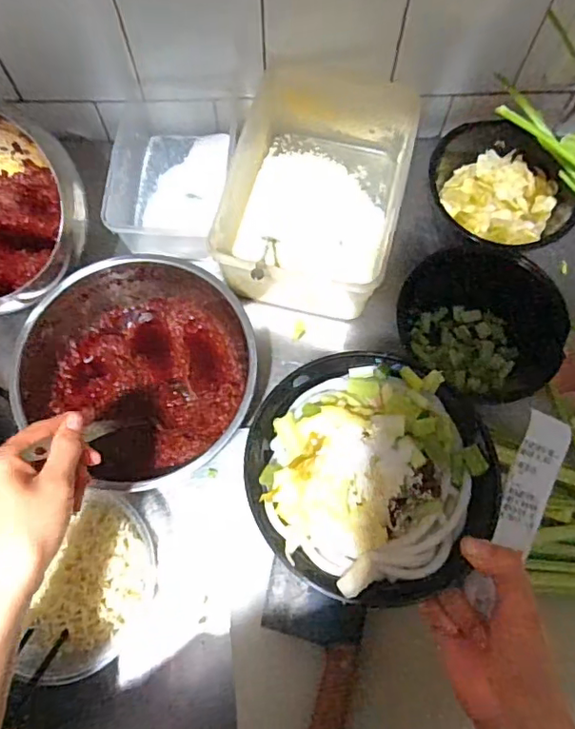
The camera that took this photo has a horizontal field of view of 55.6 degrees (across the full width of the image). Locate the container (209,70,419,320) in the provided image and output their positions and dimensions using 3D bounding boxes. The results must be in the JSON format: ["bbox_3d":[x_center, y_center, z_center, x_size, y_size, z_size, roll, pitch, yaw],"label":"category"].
[{"bbox_3d":[0.037,-0.216,0.654,0.191,0.094,0.303,10,72,4],"label":"container"}]

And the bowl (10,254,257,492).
[{"bbox_3d":[-0.155,0.002,0.583,0.231,0.105,0.237,0,72,1],"label":"bowl"}]

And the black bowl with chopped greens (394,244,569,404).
[{"bbox_3d":[0.214,-0.050,0.615,0.186,0.055,0.156,41,77,13],"label":"black bowl with chopped greens"}]

